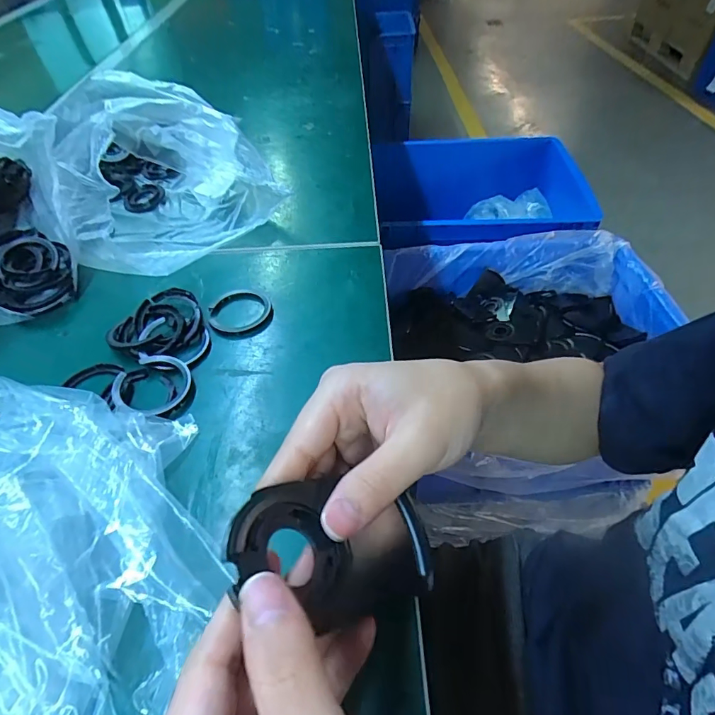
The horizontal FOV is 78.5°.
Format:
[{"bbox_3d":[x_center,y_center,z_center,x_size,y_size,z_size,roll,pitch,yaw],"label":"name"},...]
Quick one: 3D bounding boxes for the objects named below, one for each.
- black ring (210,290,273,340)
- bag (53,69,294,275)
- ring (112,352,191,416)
[{"bbox_3d":[-0.093,-0.036,0.350,0.048,0.004,0.050,-12,49,-6],"label":"black ring"},{"bbox_3d":[-0.205,-0.191,0.426,0.182,0.091,0.225,-30,53,-21],"label":"bag"},{"bbox_3d":[-0.139,0.019,0.300,0.051,0.011,0.048,-2,49,2],"label":"ring"}]

